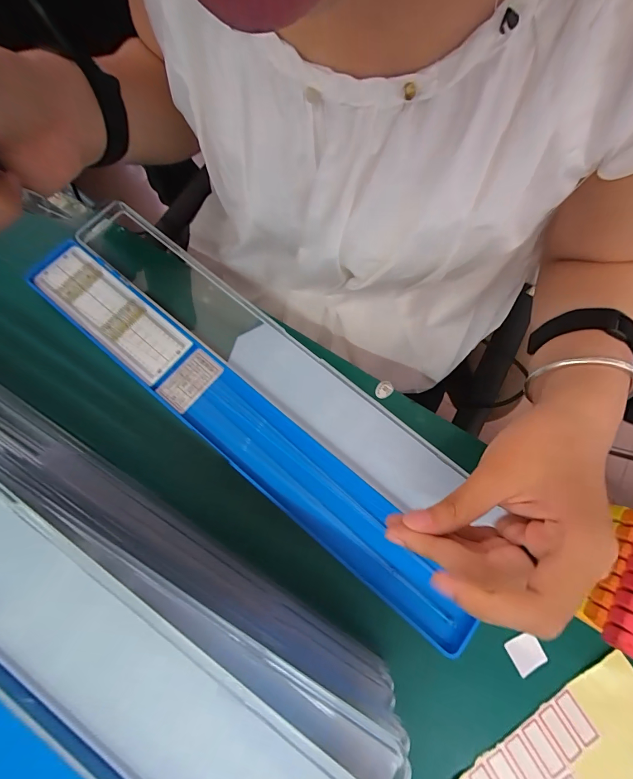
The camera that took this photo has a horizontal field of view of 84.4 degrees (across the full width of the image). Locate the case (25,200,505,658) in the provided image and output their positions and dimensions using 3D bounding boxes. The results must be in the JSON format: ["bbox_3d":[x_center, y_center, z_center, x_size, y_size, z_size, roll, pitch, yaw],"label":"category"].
[{"bbox_3d":[-0.054,0.005,0.296,0.433,0.040,0.112,39,79,9],"label":"case"}]

